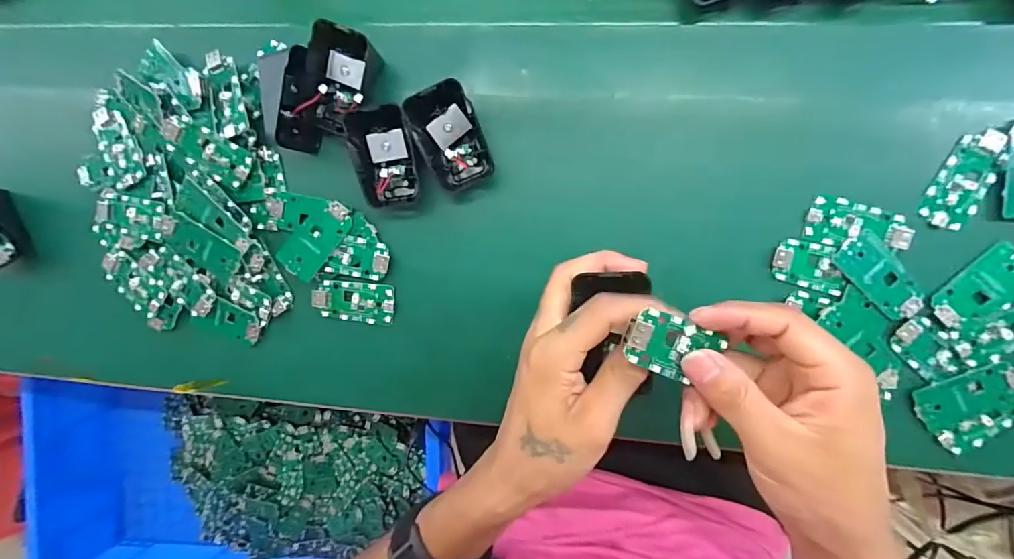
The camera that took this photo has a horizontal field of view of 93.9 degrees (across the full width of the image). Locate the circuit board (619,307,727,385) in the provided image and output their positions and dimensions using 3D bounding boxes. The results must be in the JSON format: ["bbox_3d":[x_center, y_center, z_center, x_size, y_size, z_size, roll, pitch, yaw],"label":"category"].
[{"bbox_3d":[0.085,0.035,0.238,0.059,0.005,0.031,26,92,-26],"label":"circuit board"}]

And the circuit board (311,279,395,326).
[{"bbox_3d":[-0.119,0.017,0.366,0.063,0.004,0.032,7,91,7],"label":"circuit board"}]

